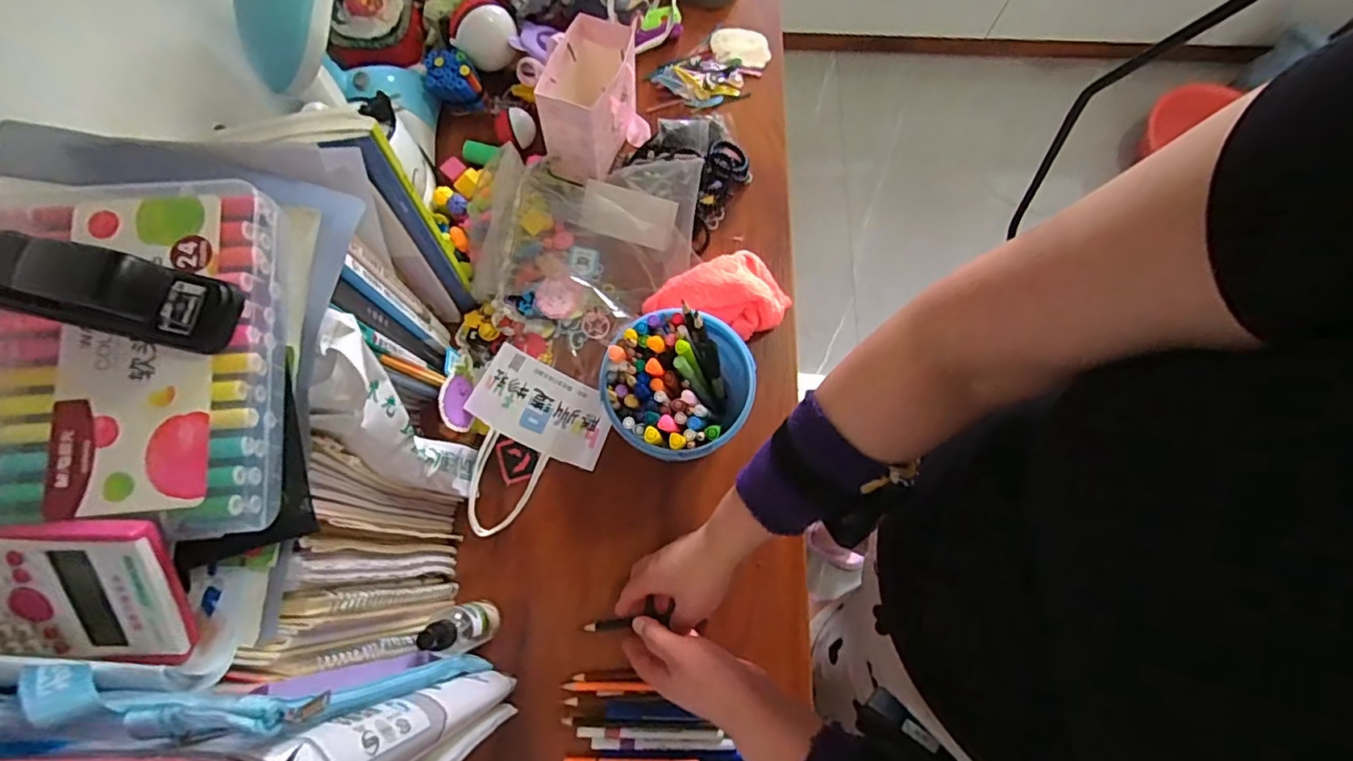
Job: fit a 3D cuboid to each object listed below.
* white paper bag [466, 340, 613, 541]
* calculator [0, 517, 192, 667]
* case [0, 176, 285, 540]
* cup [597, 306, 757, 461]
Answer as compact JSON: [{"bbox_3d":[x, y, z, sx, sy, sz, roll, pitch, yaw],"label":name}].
[{"bbox_3d":[-0.154,0.068,0.586,0.136,0.032,0.172,27,89,-3],"label":"white paper bag"},{"bbox_3d":[-0.321,0.104,0.284,0.146,0.012,0.079,1,111,-6],"label":"calculator"},{"bbox_3d":[-0.313,-0.013,0.310,0.188,0.041,0.193,-4,75,-2],"label":"case"},{"bbox_3d":[0.000,0.015,0.562,0.127,0.136,0.128,0,75,-1],"label":"cup"}]

